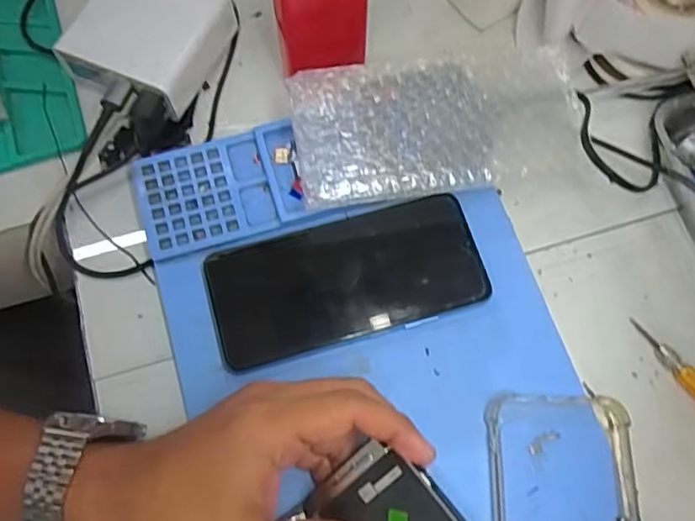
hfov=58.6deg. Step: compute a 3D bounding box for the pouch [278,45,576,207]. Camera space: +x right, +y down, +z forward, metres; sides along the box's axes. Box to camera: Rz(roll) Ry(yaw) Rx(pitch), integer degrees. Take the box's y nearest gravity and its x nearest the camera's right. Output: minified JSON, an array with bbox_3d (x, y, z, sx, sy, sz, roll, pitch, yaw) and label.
[{"bbox_3d":[0.057,-0.084,0.376,0.177,0.012,0.088,-7,72,-10],"label":"pouch"}]

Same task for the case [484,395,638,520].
[{"bbox_3d":[0.120,0.150,0.327,0.078,0.012,0.152,-1,69,-1],"label":"case"}]

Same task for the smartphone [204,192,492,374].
[{"bbox_3d":[-0.001,0.008,0.373,0.160,0.009,0.080,-16,70,-6],"label":"smartphone"}]

